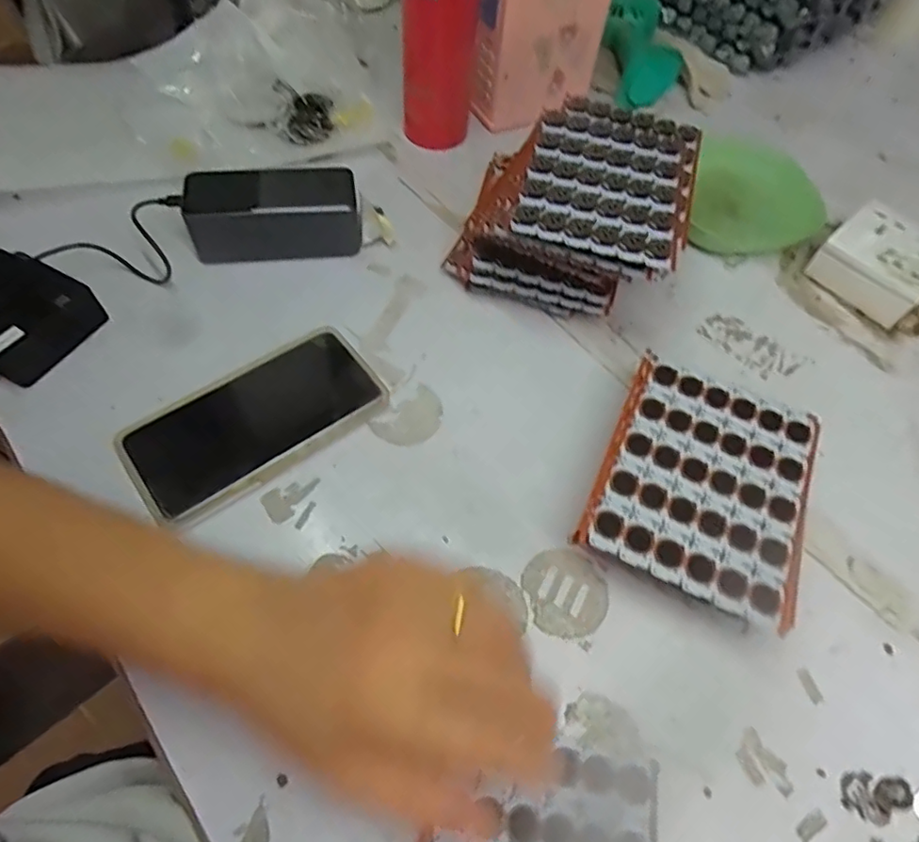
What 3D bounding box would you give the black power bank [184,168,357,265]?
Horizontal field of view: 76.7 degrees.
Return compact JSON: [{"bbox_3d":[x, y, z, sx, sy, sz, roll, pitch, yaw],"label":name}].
[{"bbox_3d":[-0.148,-0.165,0.468,0.132,0.052,0.055,-6,60,-8],"label":"black power bank"}]

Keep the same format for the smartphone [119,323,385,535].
[{"bbox_3d":[-0.135,-0.001,0.391,0.166,0.016,0.083,-35,68,-22],"label":"smartphone"}]

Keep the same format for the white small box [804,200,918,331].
[{"bbox_3d":[0.365,-0.137,0.505,0.083,0.042,0.084,-39,70,-24],"label":"white small box"}]

